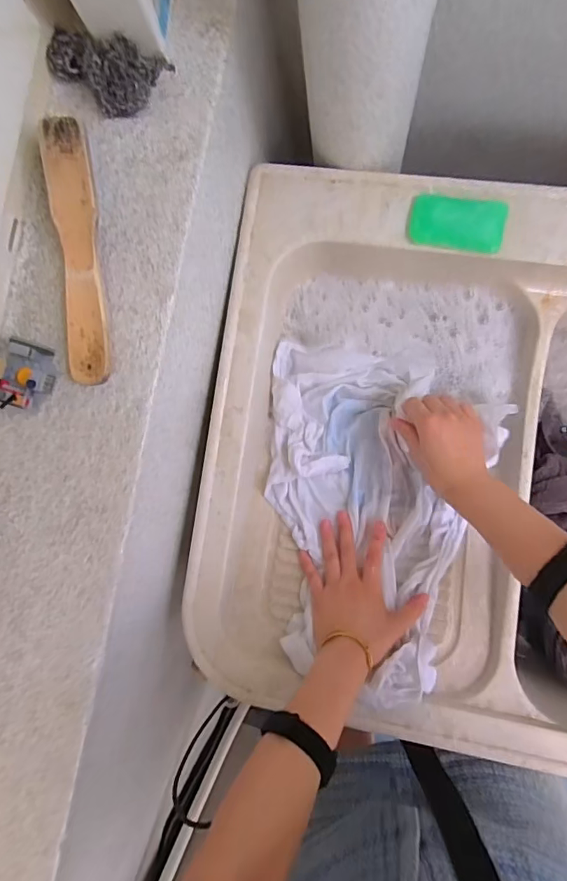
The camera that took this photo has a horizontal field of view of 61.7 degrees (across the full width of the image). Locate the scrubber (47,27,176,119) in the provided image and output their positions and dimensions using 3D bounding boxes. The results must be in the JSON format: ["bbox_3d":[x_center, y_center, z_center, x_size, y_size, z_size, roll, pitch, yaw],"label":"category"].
[{"bbox_3d":[-0.150,-0.309,0.405,0.104,0.036,0.049,19,91,8],"label":"scrubber"}]

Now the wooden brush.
[{"bbox_3d":[-0.171,-0.151,0.396,0.036,0.051,0.200,-2,88,8],"label":"wooden brush"}]

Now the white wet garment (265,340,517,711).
[{"bbox_3d":[0.090,0.077,0.560,0.266,0.106,0.364,12,90,8],"label":"white wet garment"}]

